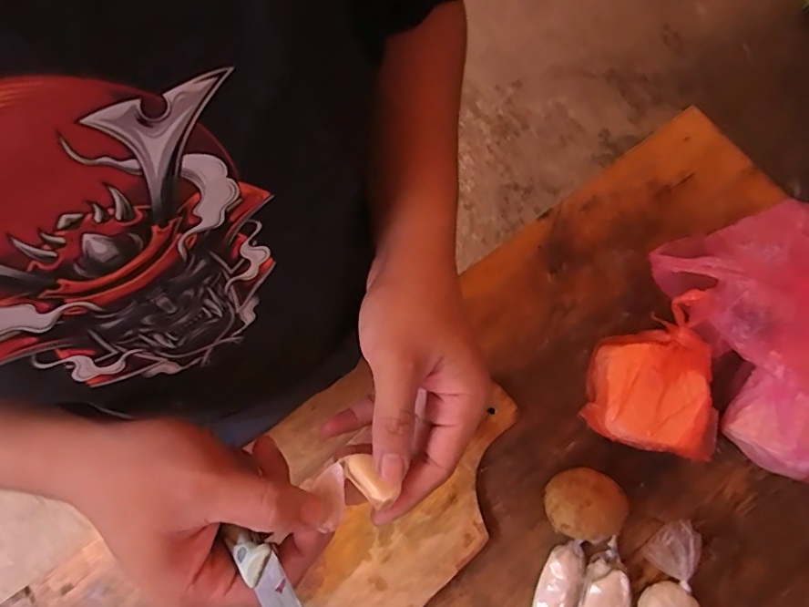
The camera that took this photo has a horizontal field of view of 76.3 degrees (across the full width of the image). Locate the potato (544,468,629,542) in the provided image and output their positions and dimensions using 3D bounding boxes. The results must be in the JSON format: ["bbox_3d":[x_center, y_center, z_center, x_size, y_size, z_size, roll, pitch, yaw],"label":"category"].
[{"bbox_3d":[0.176,0.196,0.499,0.077,0.054,0.063,23,76,7],"label":"potato"}]

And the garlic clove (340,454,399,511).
[{"bbox_3d":[-0.019,0.093,0.271,0.031,0.012,0.016,37,78,27],"label":"garlic clove"}]

